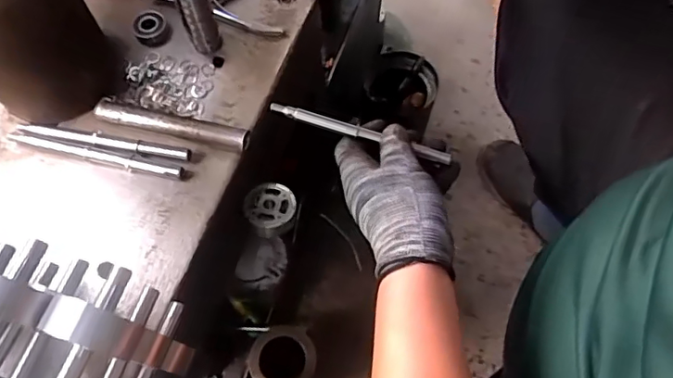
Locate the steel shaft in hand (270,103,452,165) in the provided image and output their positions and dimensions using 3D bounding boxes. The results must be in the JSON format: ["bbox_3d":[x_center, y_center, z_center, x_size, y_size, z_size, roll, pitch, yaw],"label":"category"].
[{"bbox_3d":[0.023,-0.050,0.479,0.164,0.008,0.011,17,66,-1],"label":"steel shaft in hand"}]

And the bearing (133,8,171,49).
[{"bbox_3d":[-0.186,-0.161,0.550,0.034,0.012,0.041,-27,68,-11],"label":"bearing"}]

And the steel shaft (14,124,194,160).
[{"bbox_3d":[-0.213,-0.045,0.495,0.164,0.008,0.013,9,66,5],"label":"steel shaft"}]

